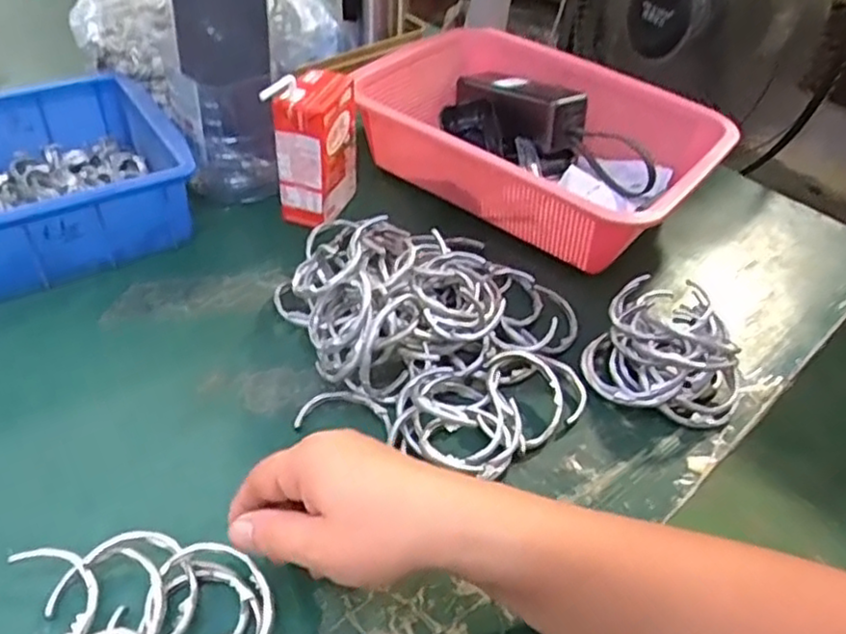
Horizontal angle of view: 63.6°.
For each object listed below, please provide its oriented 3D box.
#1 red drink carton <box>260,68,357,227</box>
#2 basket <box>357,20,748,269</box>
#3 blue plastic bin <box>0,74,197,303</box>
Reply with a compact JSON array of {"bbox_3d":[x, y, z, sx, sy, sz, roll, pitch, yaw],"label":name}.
[{"bbox_3d":[-0.087,-0.134,0.549,0.044,0.110,0.075,17,43,10],"label":"red drink carton"},{"bbox_3d":[0.100,-0.154,0.607,0.298,0.081,0.234,34,49,26],"label":"basket"},{"bbox_3d":[-0.310,-0.093,0.513,0.232,0.083,0.163,-21,50,-28],"label":"blue plastic bin"}]

